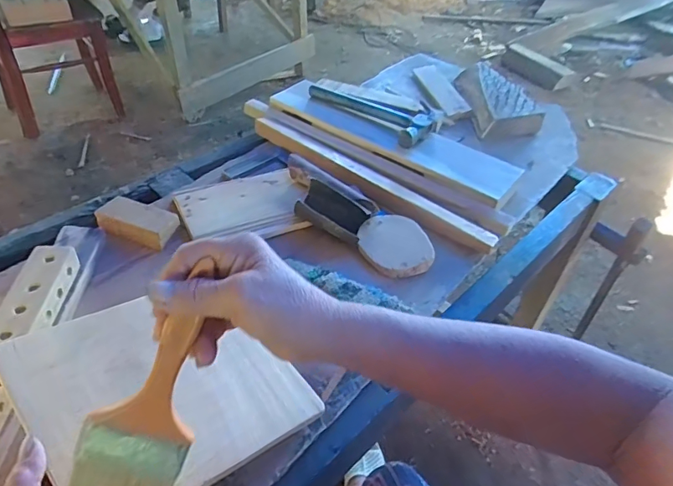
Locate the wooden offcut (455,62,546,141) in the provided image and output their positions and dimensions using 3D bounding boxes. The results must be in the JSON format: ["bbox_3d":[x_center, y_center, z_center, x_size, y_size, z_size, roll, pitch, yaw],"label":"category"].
[{"bbox_3d":[0.311,-0.295,0.960,0.120,0.057,0.263,-1,43,-7],"label":"wooden offcut"}]

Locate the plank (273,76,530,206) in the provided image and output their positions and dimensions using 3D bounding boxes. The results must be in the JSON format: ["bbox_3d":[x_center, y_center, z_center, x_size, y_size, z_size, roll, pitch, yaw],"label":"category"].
[{"bbox_3d":[0.092,-0.185,0.802,0.432,0.021,0.112,30,50,25],"label":"plank"}]

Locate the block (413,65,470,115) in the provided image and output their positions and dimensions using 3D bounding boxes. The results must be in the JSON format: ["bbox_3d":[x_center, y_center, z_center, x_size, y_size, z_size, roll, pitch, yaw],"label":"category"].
[{"bbox_3d":[0.215,-0.322,0.999,0.061,0.017,0.217,-6,44,-12],"label":"block"}]

